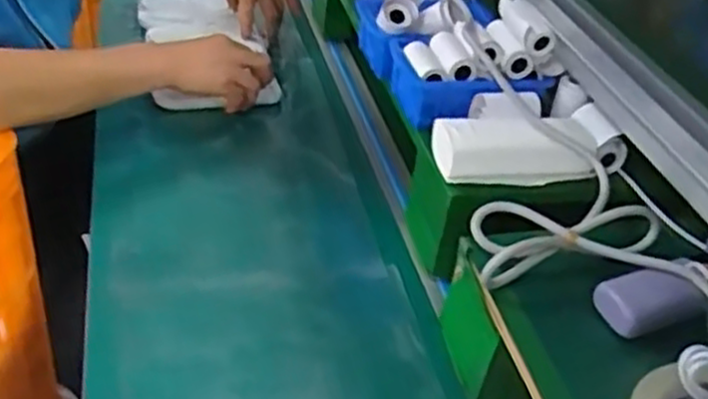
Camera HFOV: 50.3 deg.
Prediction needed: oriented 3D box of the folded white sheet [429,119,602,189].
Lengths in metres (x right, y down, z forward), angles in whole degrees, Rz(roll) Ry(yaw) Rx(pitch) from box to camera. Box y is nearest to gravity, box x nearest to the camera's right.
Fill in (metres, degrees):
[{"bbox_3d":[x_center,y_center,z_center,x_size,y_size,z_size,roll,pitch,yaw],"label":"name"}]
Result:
[{"bbox_3d":[0.144,-0.044,0.679,0.142,0.032,0.067,0,39,-9],"label":"folded white sheet"}]

